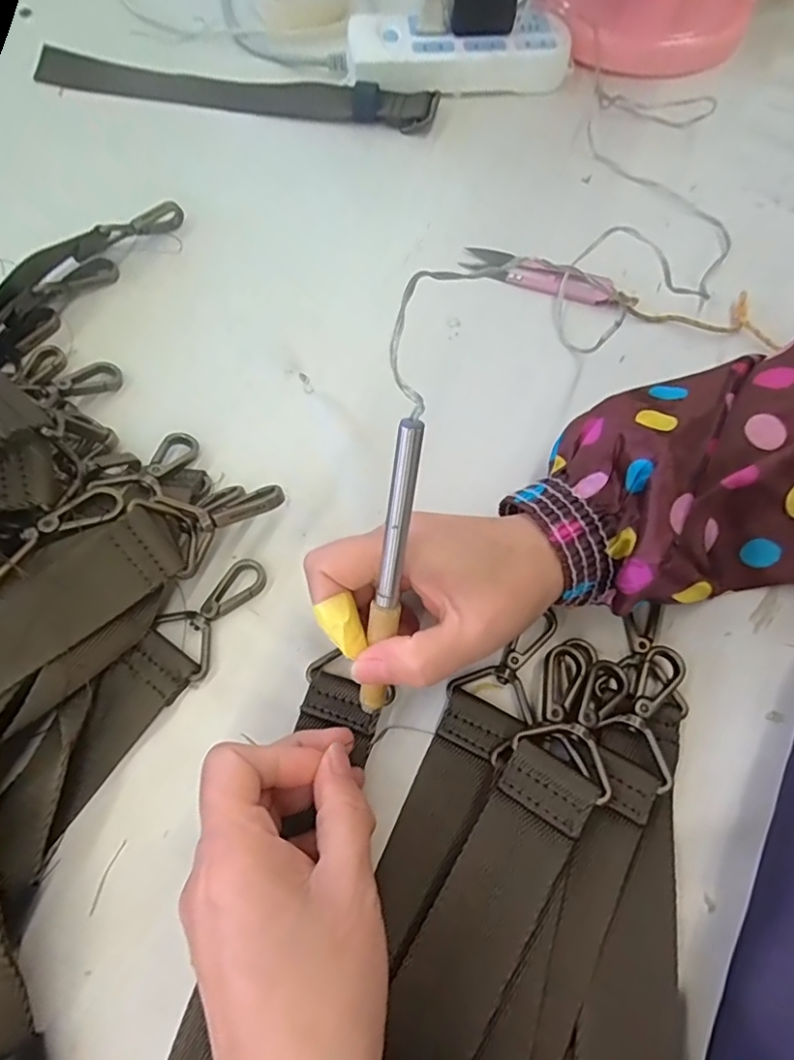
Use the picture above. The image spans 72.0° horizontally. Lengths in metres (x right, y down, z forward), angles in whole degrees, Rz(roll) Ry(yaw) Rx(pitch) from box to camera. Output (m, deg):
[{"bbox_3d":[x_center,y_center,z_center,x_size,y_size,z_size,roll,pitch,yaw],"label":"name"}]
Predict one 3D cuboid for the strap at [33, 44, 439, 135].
[{"bbox_3d":[-0.134,-0.367,0.451,0.330,0.012,0.049,9,65,2],"label":"strap"}]

